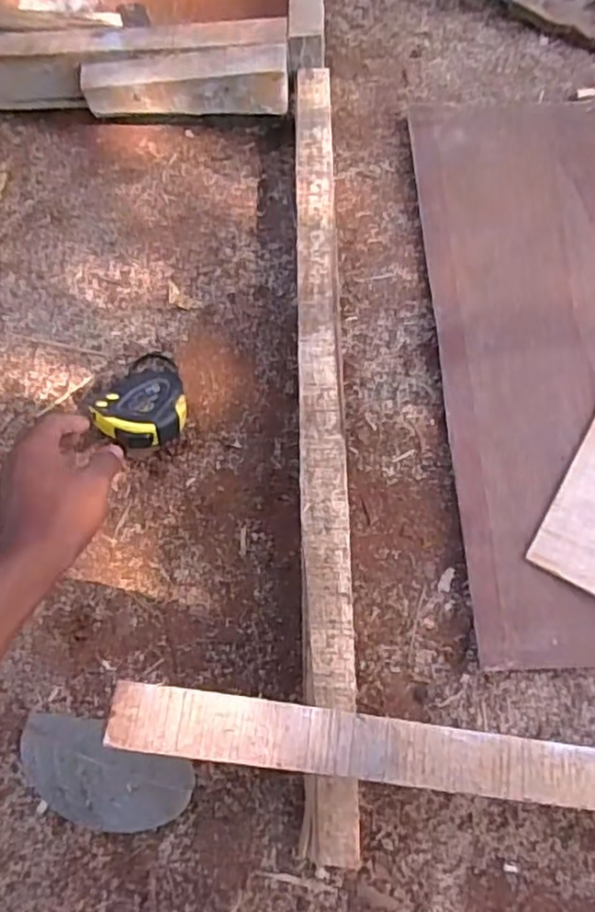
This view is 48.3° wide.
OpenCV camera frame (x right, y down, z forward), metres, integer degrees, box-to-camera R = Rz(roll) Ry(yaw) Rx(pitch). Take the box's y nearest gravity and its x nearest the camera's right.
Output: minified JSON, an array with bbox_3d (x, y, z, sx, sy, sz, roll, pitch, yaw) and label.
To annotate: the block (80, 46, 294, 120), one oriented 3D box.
[{"bbox_3d":[-0.118,-0.394,0.705,0.214,0.050,0.043,1,69,2],"label":"block"}]

